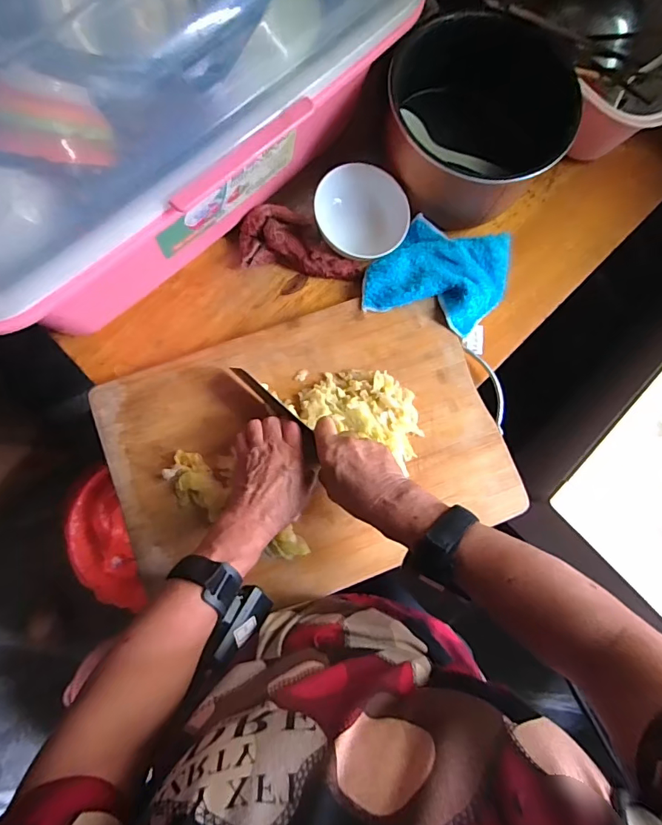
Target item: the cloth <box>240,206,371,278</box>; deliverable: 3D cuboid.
[{"bbox_3d":[-0.033,-0.209,0.575,0.154,0.038,0.067,7,83,-5],"label":"cloth"}]

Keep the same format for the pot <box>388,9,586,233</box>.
[{"bbox_3d":[0.168,-0.348,0.566,0.205,0.121,0.198,1,83,-6],"label":"pot"}]

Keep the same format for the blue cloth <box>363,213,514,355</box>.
[{"bbox_3d":[0.140,-0.175,0.586,0.172,0.041,0.144,19,82,-4],"label":"blue cloth"}]

